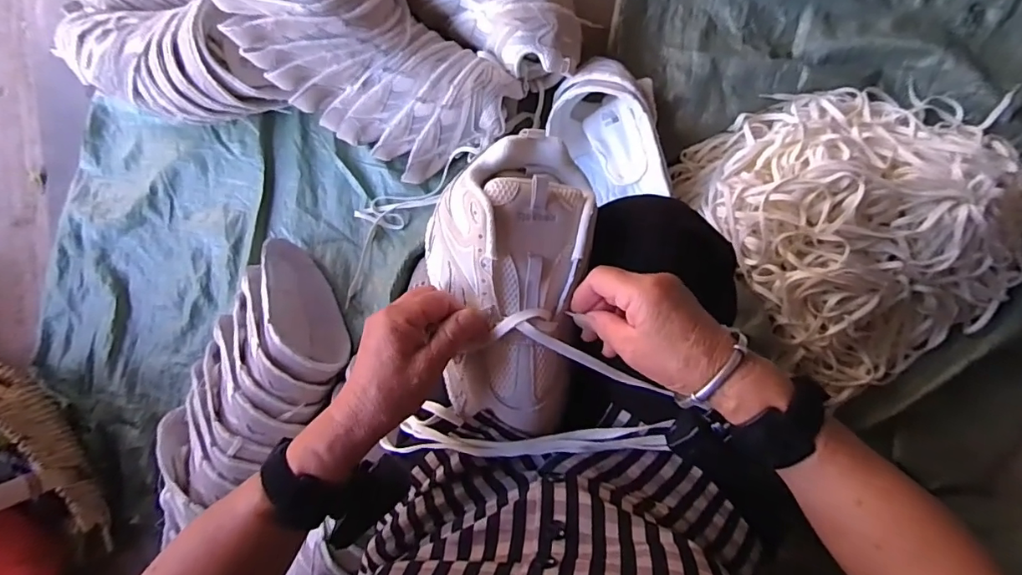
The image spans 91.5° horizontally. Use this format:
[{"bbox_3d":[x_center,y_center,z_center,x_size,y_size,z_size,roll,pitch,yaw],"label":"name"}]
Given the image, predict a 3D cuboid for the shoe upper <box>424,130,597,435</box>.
[{"bbox_3d":[-0.005,-0.002,0.397,0.128,0.074,0.231,2,96,8],"label":"shoe upper"}]

